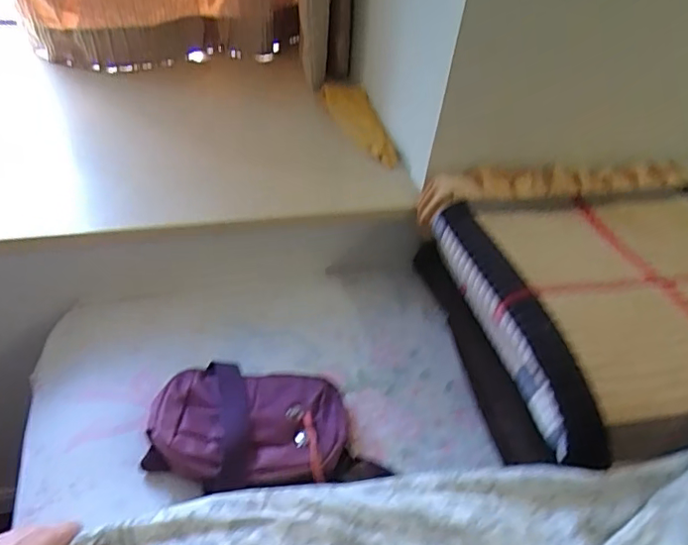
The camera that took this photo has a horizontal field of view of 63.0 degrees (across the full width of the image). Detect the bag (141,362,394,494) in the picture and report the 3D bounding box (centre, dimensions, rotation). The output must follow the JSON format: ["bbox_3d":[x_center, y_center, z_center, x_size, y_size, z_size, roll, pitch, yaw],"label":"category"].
[{"bbox_3d":[-0.098,0.191,0.672,0.261,0.050,0.180,5,42,-3],"label":"bag"}]

